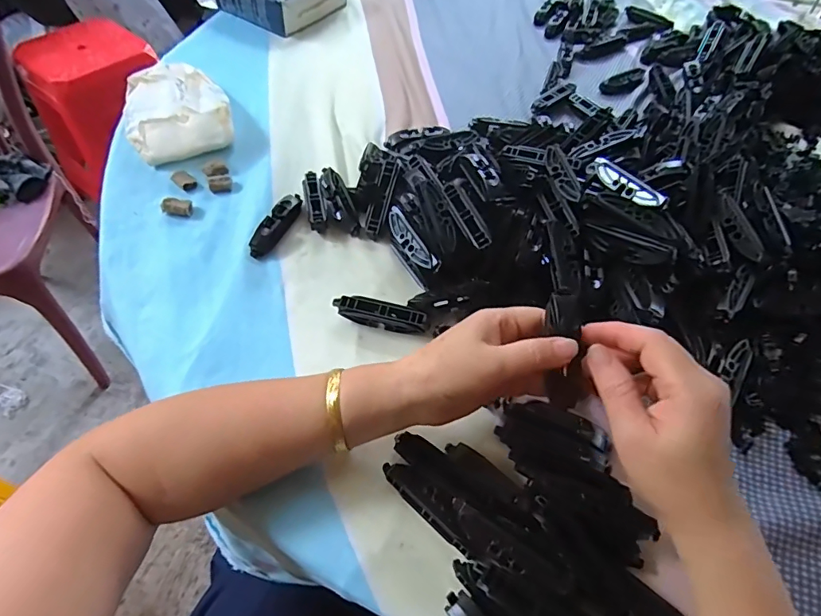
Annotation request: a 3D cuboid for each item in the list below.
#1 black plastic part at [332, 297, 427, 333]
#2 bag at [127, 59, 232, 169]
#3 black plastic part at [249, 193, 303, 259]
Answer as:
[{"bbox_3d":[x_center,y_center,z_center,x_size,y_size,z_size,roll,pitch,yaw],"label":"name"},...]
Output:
[{"bbox_3d":[-0.025,0.005,0.399,0.076,0.014,0.018,11,56,6],"label":"black plastic part"},{"bbox_3d":[-0.265,-0.229,0.533,0.112,0.038,0.149,-17,58,-13],"label":"bag"},{"bbox_3d":[-0.129,-0.082,0.456,0.021,0.016,0.080,20,58,11],"label":"black plastic part"}]

